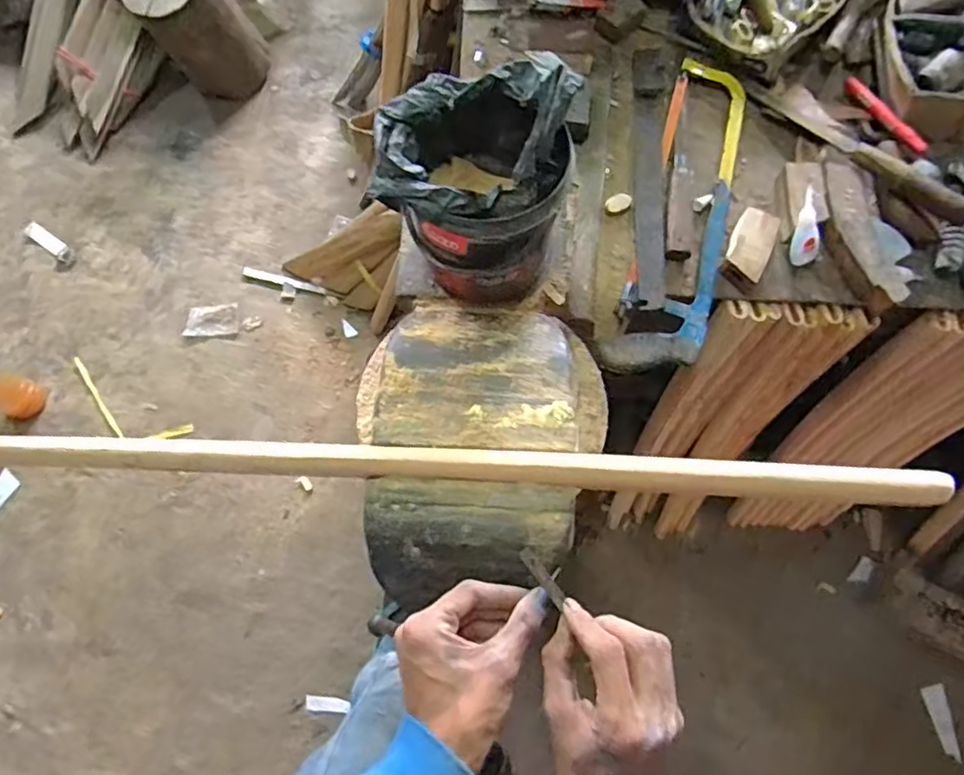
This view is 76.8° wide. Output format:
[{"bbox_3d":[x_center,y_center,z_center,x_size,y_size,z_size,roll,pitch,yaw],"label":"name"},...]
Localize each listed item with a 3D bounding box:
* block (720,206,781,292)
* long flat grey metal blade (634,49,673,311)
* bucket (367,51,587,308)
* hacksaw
[{"bbox_3d":[0.309,-0.161,0.703,0.044,0.022,0.093,23,75,6],"label":"block"},{"bbox_3d":[0.208,-0.262,0.739,0.042,0.011,0.356,2,72,8],"label":"long flat grey metal blade"},{"bbox_3d":[-0.003,-0.159,0.463,0.127,0.152,0.133,0,74,-1],"label":"bucket"},{"bbox_3d":[0.250,-0.221,0.739,0.099,0.021,0.400,15,74,4],"label":"hacksaw"}]

